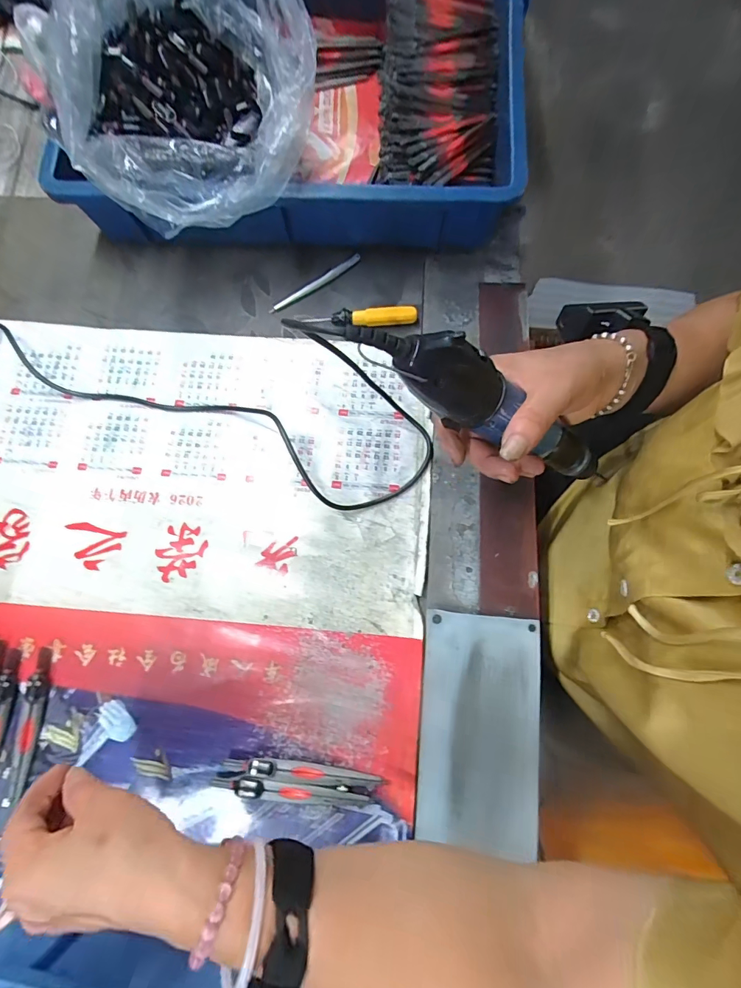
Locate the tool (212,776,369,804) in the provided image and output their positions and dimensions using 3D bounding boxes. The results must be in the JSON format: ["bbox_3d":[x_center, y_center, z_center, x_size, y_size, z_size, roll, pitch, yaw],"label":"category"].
[{"bbox_3d":[-0.065,0.238,0.340,0.123,0.008,0.014,6,78,3],"label":"tool"}]

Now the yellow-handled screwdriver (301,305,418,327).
[{"bbox_3d":[-0.010,-0.174,0.421,0.109,0.019,0.016,-3,78,1],"label":"yellow-handled screwdriver"}]

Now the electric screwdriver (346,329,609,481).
[{"bbox_3d":[0.089,-0.051,0.277,0.235,0.030,0.031,20,76,-35],"label":"electric screwdriver"}]

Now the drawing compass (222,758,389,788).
[{"bbox_3d":[-0.054,0.223,0.341,0.129,0.009,0.013,5,78,2],"label":"drawing compass"}]

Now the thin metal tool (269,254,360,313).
[{"bbox_3d":[-0.057,-0.214,0.433,0.104,0.010,0.012,-33,79,-6],"label":"thin metal tool"}]

